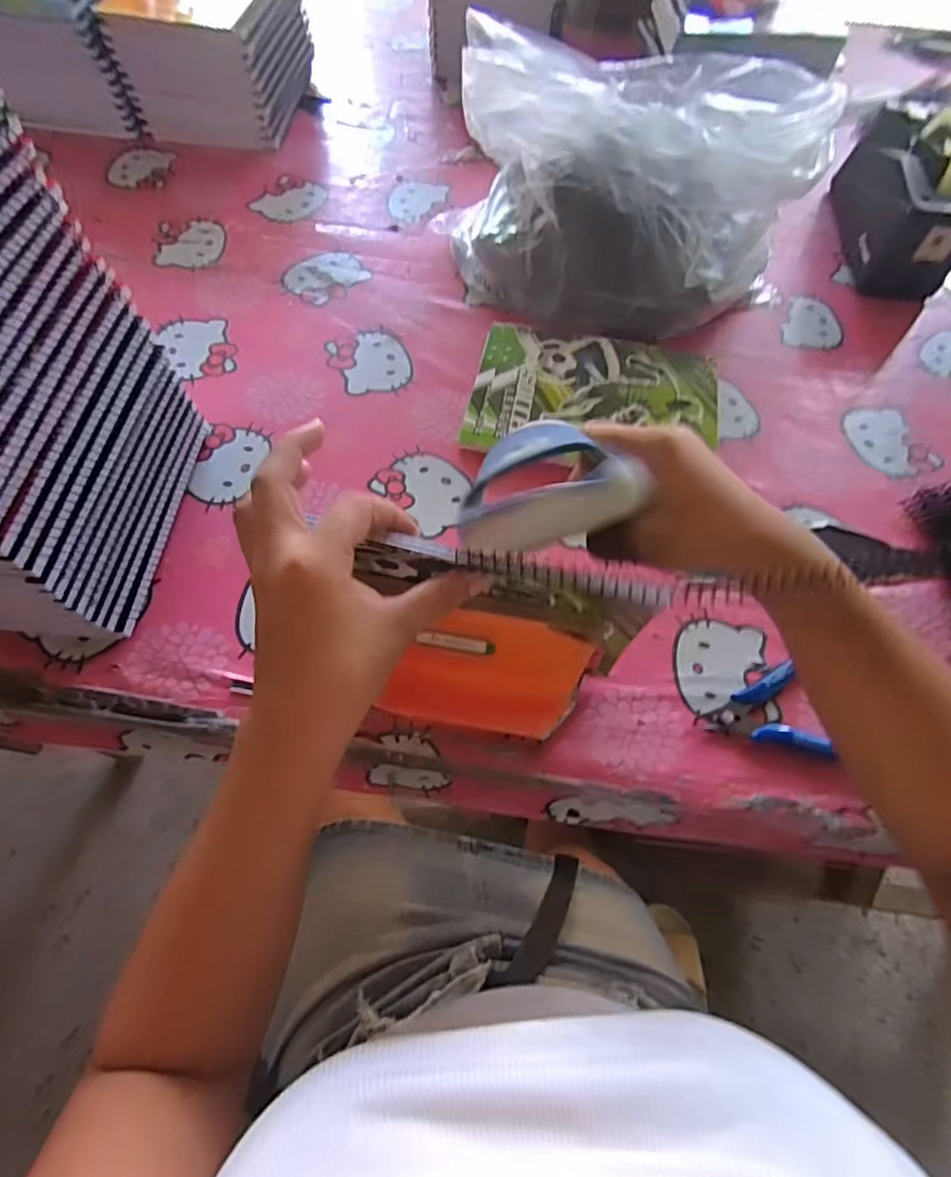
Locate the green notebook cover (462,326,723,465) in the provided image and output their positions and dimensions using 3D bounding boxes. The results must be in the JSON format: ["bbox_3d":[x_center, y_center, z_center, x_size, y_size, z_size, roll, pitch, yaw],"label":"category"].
[{"bbox_3d":[0.105,-0.166,0.535,0.214,0.019,0.144,7,63,1],"label":"green notebook cover"}]

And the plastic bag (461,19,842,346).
[{"bbox_3d":[0.148,-0.394,0.576,0.299,0.165,0.266,24,64,10],"label":"plastic bag"}]

